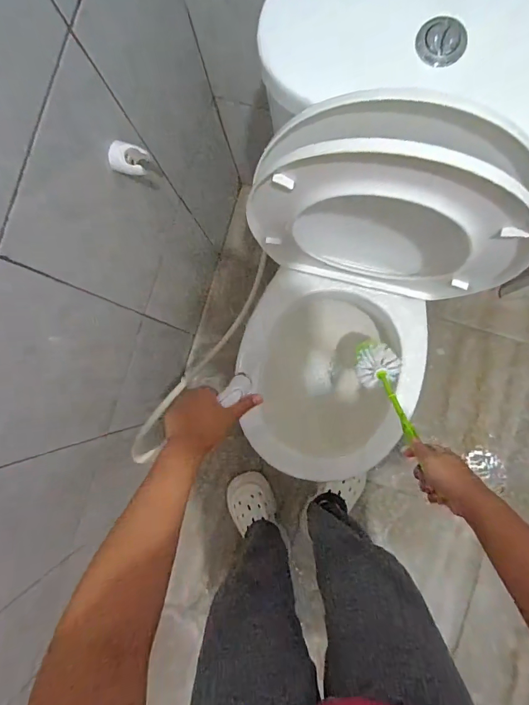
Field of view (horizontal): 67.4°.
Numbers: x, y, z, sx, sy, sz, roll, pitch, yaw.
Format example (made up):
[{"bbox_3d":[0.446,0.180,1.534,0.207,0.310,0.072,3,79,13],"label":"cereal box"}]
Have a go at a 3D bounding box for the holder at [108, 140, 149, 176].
[{"bbox_3d":[-0.187,-0.263,0.543,0.046,0.032,0.039,14,88,6],"label":"holder"}]

